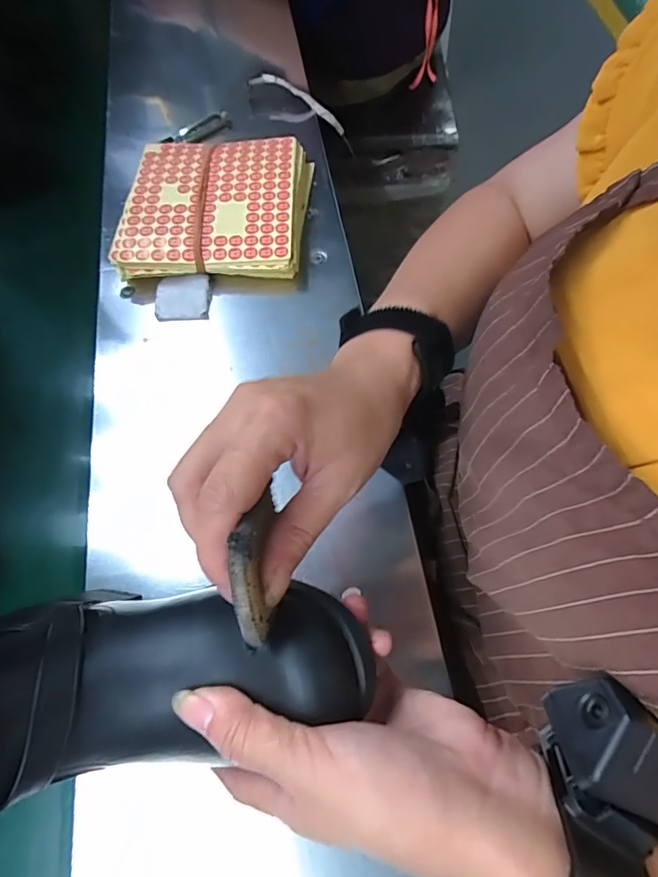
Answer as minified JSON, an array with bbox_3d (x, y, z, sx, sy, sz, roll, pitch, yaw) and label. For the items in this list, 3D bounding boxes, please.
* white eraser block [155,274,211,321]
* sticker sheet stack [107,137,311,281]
[{"bbox_3d":[-0.135,-0.130,0.435,0.049,0.014,0.040,-2,67,1],"label":"white eraser block"},{"bbox_3d":[-0.109,-0.227,0.466,0.169,0.033,0.171,1,67,2],"label":"sticker sheet stack"}]

